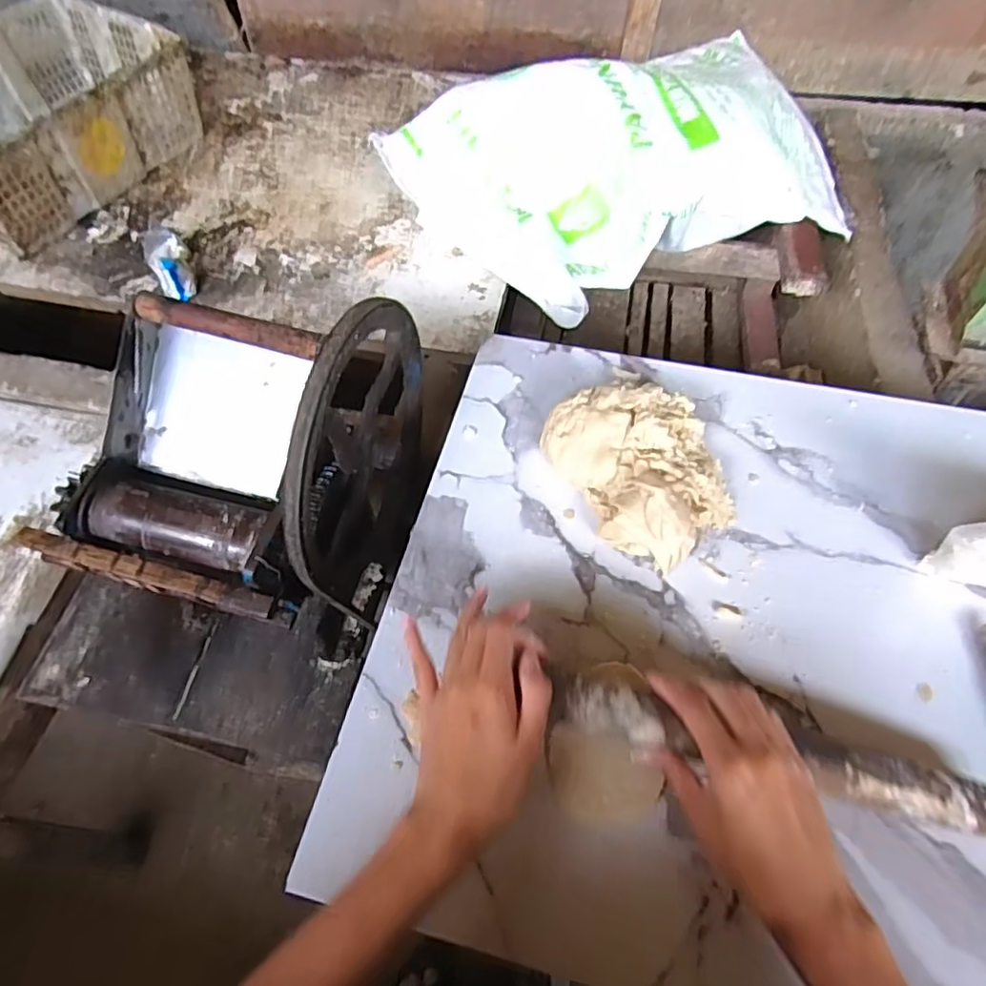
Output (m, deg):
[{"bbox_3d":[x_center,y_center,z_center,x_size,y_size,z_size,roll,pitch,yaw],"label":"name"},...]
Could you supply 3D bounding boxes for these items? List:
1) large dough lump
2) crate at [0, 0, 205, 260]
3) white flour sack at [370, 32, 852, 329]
[{"bbox_3d":[0.127,-0.022,0.503,0.126,0.062,0.162,-22,62,-13],"label":"large dough lump"},{"bbox_3d":[-0.804,-0.653,1.069,0.373,0.170,0.481,27,63,14],"label":"crate"},{"bbox_3d":[0.214,-0.511,0.964,0.669,0.210,0.393,-21,62,-13],"label":"white flour sack"}]

